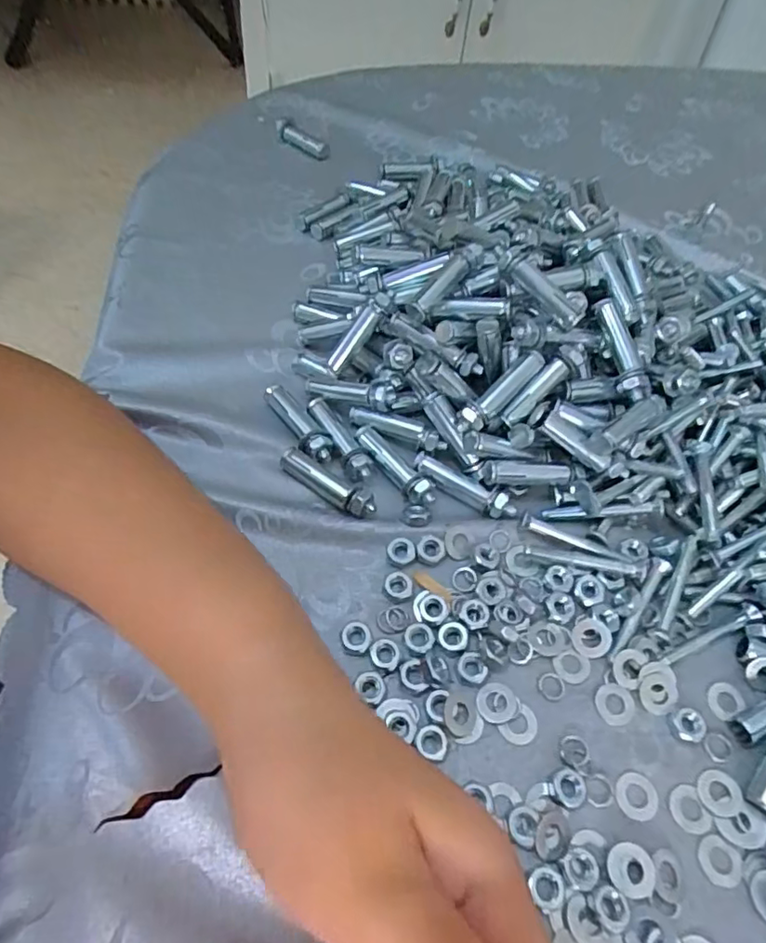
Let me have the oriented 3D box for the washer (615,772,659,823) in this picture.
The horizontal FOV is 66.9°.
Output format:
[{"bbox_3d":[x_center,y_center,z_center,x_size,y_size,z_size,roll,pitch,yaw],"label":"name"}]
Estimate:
[{"bbox_3d":[0.099,0.126,0.226,0.017,0.004,0.016,4,55,-5],"label":"washer"}]

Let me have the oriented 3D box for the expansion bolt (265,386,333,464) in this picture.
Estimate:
[{"bbox_3d":[-0.044,-0.026,0.305,0.016,0.009,0.055,-30,62,-22],"label":"expansion bolt"}]

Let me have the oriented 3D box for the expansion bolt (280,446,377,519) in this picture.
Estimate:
[{"bbox_3d":[-0.028,0.005,0.288,0.054,0.010,0.011,33,60,18],"label":"expansion bolt"}]

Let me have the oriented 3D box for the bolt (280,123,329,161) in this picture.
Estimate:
[{"bbox_3d":[-0.067,-0.274,0.479,0.053,0.012,0.010,35,60,18],"label":"bolt"}]

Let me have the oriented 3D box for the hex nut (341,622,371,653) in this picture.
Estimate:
[{"bbox_3d":[-0.011,0.072,0.249,0.012,0.006,0.014,1,55,-3],"label":"hex nut"}]

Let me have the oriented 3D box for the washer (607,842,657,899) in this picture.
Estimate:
[{"bbox_3d":[0.089,0.143,0.208,0.016,0.004,0.016,-1,55,1],"label":"washer"}]

